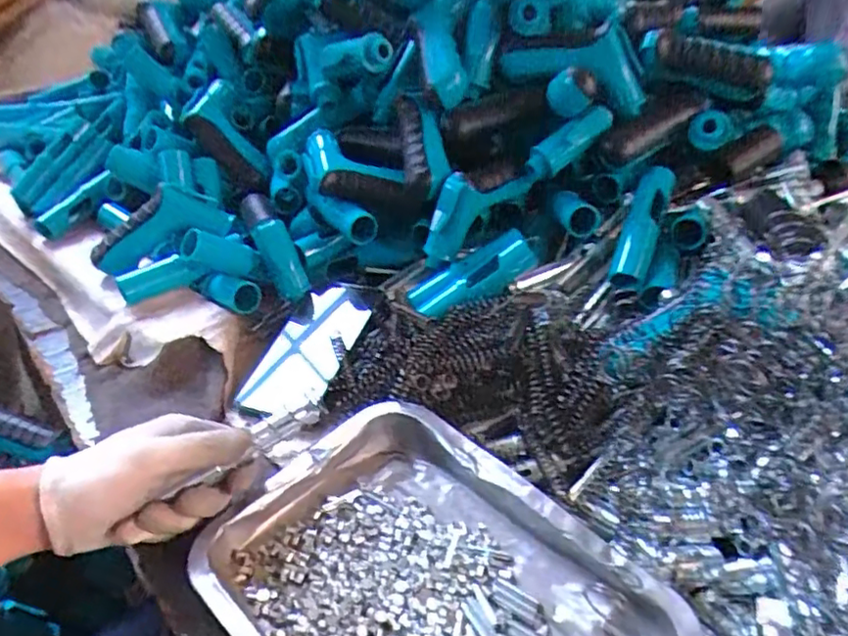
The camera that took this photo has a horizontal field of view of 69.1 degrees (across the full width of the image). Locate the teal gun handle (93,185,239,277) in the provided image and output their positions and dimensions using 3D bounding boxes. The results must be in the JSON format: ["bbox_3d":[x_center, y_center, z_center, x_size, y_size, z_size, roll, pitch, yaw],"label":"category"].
[{"bbox_3d":[-0.262,-0.090,0.606,0.134,0.059,0.036,-25,39,-4],"label":"teal gun handle"}]

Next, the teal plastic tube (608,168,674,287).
[{"bbox_3d":[0.193,-0.081,0.548,0.030,0.023,0.127,15,66,26],"label":"teal plastic tube"}]

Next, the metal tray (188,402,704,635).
[{"bbox_3d":[0.002,0.156,0.347,0.180,0.029,0.257,-29,43,-35],"label":"metal tray"}]

